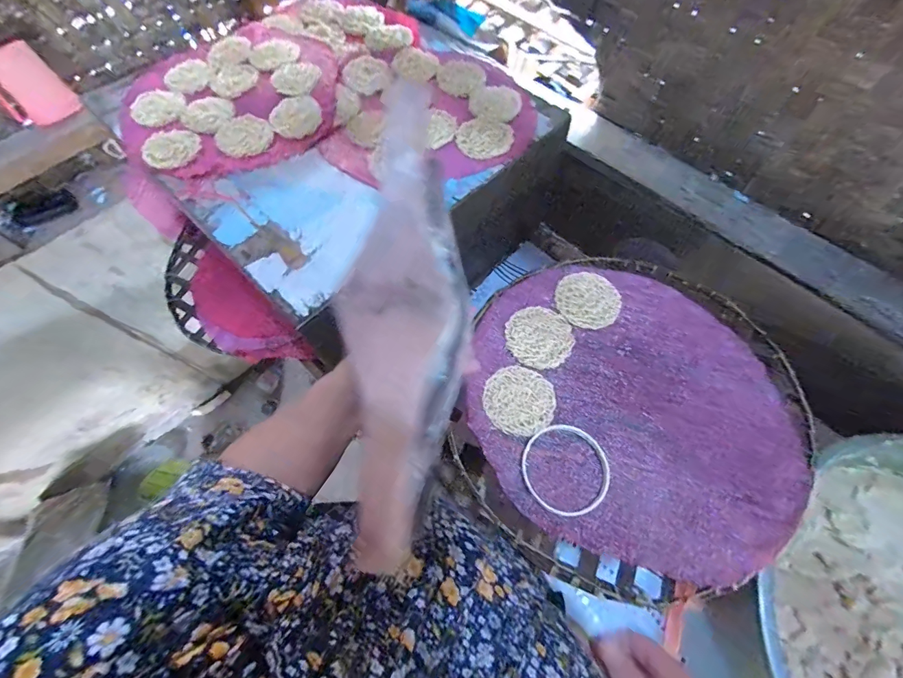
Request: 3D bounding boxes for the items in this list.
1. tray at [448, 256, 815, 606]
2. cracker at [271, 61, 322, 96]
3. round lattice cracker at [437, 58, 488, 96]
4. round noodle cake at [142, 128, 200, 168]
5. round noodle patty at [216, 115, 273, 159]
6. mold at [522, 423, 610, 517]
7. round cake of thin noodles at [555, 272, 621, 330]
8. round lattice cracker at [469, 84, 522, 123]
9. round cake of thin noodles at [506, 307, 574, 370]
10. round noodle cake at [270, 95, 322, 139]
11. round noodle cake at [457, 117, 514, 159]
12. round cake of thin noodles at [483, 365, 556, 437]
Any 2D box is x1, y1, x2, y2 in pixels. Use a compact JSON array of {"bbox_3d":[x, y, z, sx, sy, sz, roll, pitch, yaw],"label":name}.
[{"bbox_3d":[0.194,0.068,0.446,0.352,0.019,0.366,10,65,7],"label":"tray"},{"bbox_3d":[-0.252,-0.424,0.643,0.074,0.008,0.084,13,66,8],"label":"cracker"},{"bbox_3d":[0.014,-0.430,0.648,0.078,0.007,0.079,24,68,13],"label":"round lattice cracker"},{"bbox_3d":[-0.406,-0.279,0.575,0.073,0.013,0.074,-1,65,2],"label":"round noodle cake"},{"bbox_3d":[-0.311,-0.304,0.592,0.073,0.008,0.077,1,76,-6],"label":"round noodle patty"},{"bbox_3d":[0.118,0.135,0.411,0.088,0.005,0.089,-1,65,2],"label":"mold"},{"bbox_3d":[0.171,-0.051,0.499,0.076,0.004,0.078,-1,65,2],"label":"round cake of thin noodles"},{"bbox_3d":[0.069,-0.371,0.621,0.078,0.004,0.087,11,66,8],"label":"round lattice cracker"},{"bbox_3d":[0.107,-0.003,0.478,0.077,0.006,0.078,-1,65,2],"label":"round cake of thin noodles"},{"bbox_3d":[-0.239,-0.343,0.609,0.074,0.006,0.071,0,79,-2],"label":"round noodle cake"},{"bbox_3d":[0.049,-0.300,0.584,0.081,0.004,0.080,-1,65,2],"label":"round noodle cake"},{"bbox_3d":[0.076,0.067,0.443,0.077,0.009,0.076,-1,65,2],"label":"round cake of thin noodles"}]

